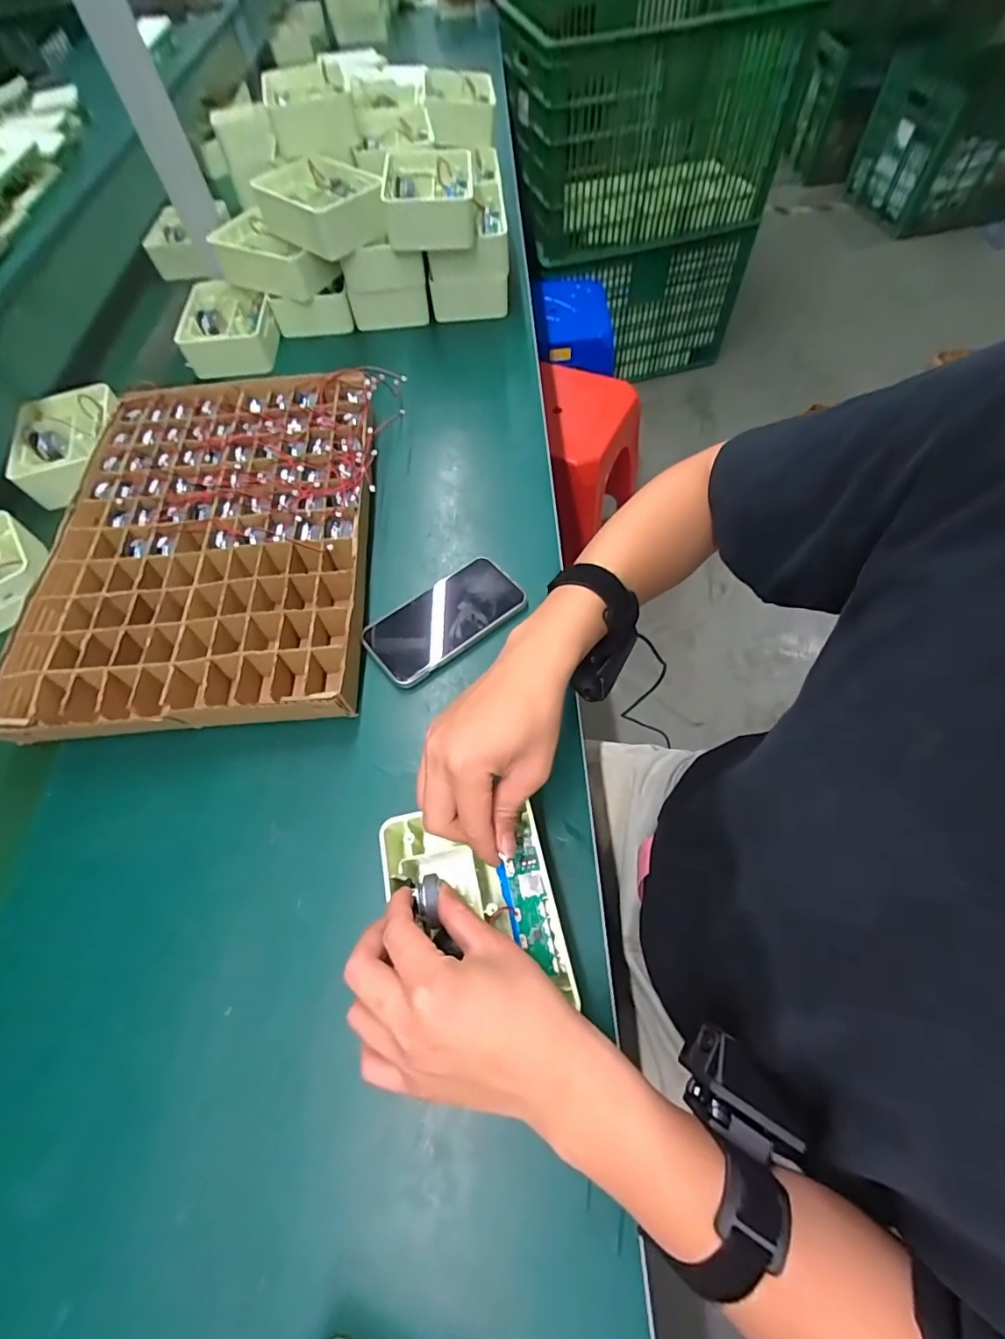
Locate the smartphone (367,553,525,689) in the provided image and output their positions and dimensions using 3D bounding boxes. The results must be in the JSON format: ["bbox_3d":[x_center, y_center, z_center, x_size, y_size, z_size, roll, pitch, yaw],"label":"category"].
[{"bbox_3d":[-0.052,-0.048,0.482,0.147,0.011,0.076,-36,66,-16],"label":"smartphone"}]

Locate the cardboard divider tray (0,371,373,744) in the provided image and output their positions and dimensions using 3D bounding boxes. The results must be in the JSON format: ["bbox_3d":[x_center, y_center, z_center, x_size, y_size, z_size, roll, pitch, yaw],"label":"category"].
[{"bbox_3d":[-0.279,-0.134,0.519,0.301,0.049,0.423,-5,62,0],"label":"cardboard divider tray"}]

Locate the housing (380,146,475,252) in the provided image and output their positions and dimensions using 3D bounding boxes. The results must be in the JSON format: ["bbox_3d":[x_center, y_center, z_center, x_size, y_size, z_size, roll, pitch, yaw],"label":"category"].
[{"bbox_3d":[-0.088,-0.578,0.637,0.105,0.053,0.143,-3,61,2],"label":"housing"}]

